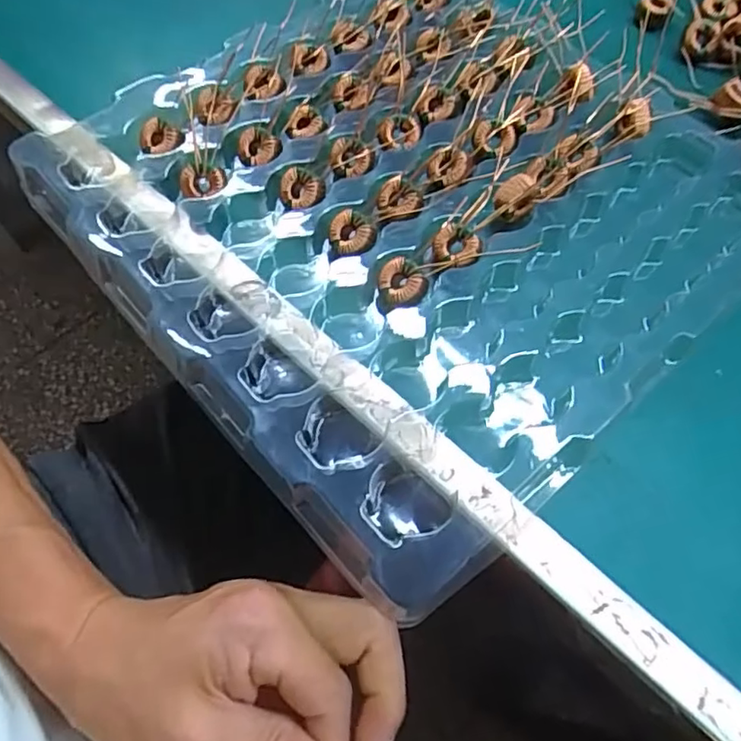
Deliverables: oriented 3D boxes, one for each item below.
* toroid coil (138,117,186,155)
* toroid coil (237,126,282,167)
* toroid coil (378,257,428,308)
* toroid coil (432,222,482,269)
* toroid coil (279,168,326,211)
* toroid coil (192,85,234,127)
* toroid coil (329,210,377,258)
[{"bbox_3d":[-0.107,-0.119,0.311,0.022,0.010,0.015,6,64,2],"label":"toroid coil"},{"bbox_3d":[-0.057,-0.114,0.311,0.023,0.010,0.018,4,64,1],"label":"toroid coil"},{"bbox_3d":[0.013,-0.040,0.271,0.019,0.010,0.024,-41,71,-19],"label":"toroid coil"},{"bbox_3d":[0.040,-0.057,0.282,0.022,0.007,0.021,0,64,-1],"label":"toroid coil"},{"bbox_3d":[-0.033,-0.088,0.297,0.024,0.010,0.018,23,66,10],"label":"toroid coil"},{"bbox_3d":[-0.082,-0.138,0.320,0.020,0.005,0.020,-1,95,-9],"label":"toroid coil"},{"bbox_3d":[-0.009,-0.064,0.284,0.025,0.009,0.018,31,67,13],"label":"toroid coil"}]

